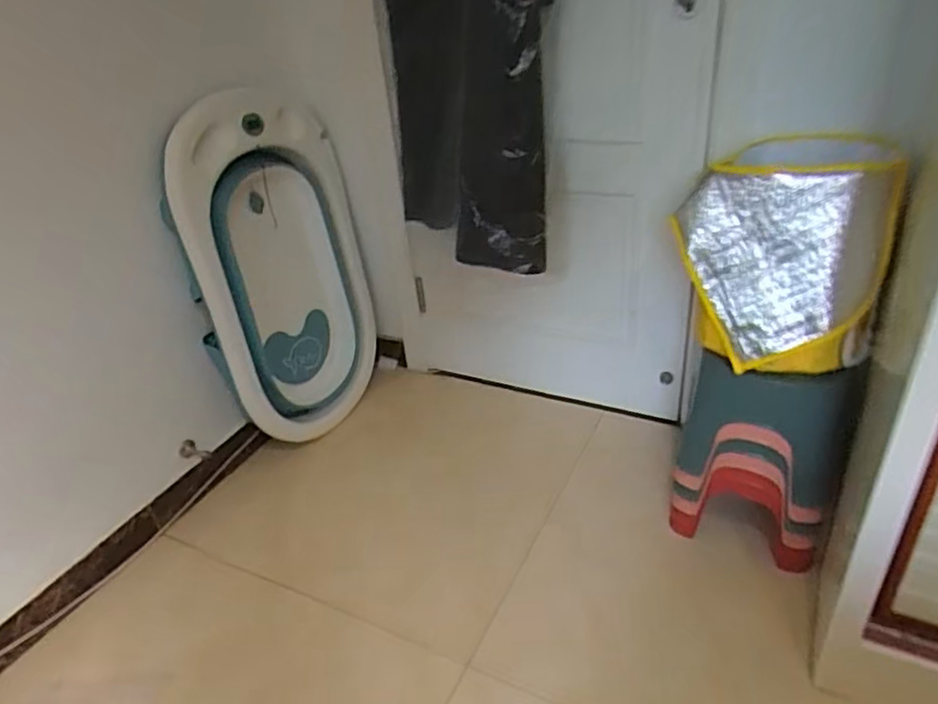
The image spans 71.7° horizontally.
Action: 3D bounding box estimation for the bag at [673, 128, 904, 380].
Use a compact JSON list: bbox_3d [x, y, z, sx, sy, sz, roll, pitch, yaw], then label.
[{"bbox_3d":[0.502,-0.155,1.046,0.285,0.327,0.206,22,41,38],"label":"bag"}]

